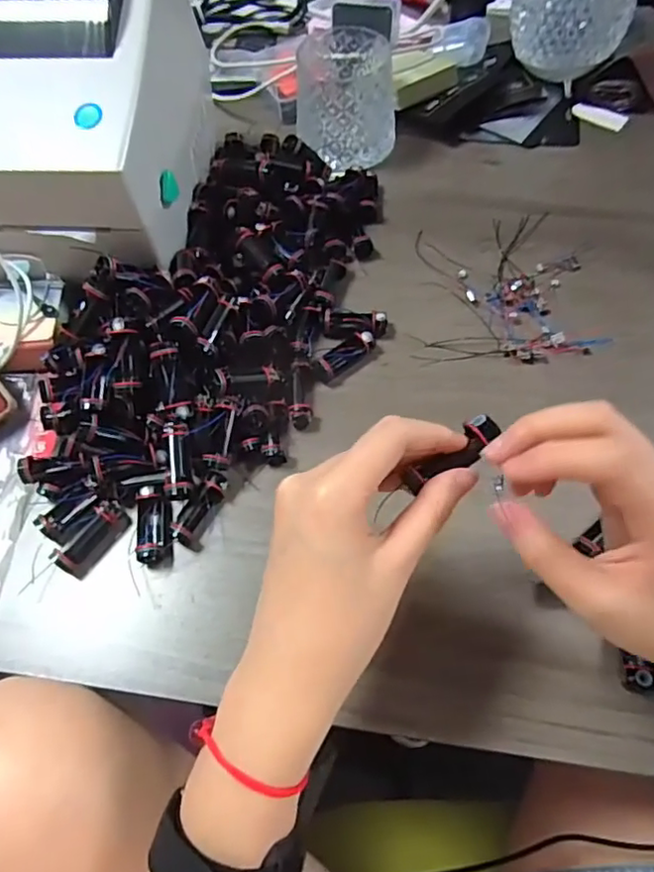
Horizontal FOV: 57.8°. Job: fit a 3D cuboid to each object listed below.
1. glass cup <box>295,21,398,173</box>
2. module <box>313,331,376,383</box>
[{"bbox_3d":[0.018,-0.294,0.520,0.084,0.077,0.093,1,61,3],"label":"glass cup"},{"bbox_3d":[0.013,-0.058,0.426,0.047,0.015,0.015,-36,66,-16],"label":"module"}]

